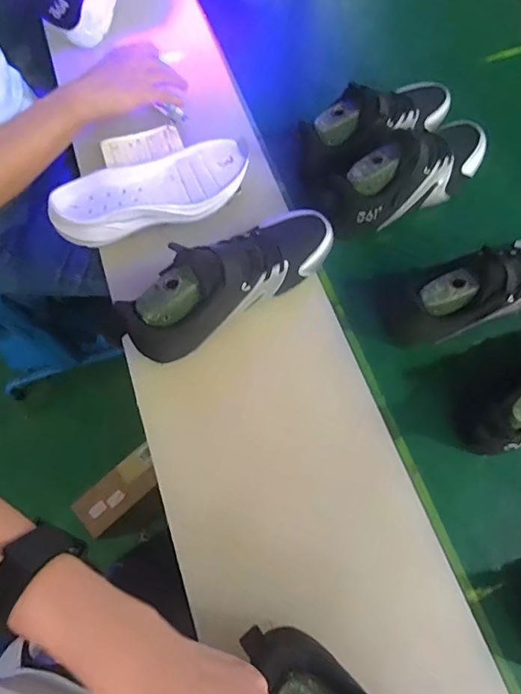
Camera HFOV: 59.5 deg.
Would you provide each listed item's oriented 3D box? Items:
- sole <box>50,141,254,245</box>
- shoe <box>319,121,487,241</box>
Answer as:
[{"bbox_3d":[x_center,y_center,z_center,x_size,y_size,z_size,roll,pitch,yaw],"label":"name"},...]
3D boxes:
[{"bbox_3d":[-0.123,-0.185,0.537,0.235,0.041,0.098,-29,71,-9],"label":"sole"},{"bbox_3d":[0.195,-0.223,0.583,0.245,0.102,0.086,-30,71,-9],"label":"shoe"}]

